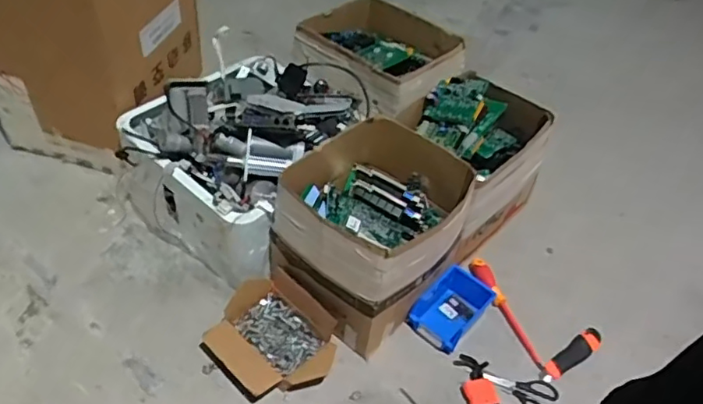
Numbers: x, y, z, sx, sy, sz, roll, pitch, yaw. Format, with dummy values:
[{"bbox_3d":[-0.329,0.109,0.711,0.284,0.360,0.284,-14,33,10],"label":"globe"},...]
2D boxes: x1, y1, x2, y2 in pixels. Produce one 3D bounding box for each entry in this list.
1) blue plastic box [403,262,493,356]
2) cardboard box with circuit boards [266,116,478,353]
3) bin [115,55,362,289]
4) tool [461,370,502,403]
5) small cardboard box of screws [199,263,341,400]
[{"bbox_3d":[0.184,0.198,1.097,0.104,0.063,0.146,35,51,26],"label":"blue plastic box"},{"bbox_3d":[0.041,0.042,1.048,0.264,0.248,0.297,33,50,25],"label":"cardboard box with circuit boards"},{"bbox_3d":[-0.214,-0.107,1.165,0.365,0.284,0.363,31,49,23],"label":"bin"},{"bbox_3d":[0.231,0.353,0.986,0.054,0.028,0.146,-8,46,-15],"label":"tool"},{"bbox_3d":[-0.134,0.230,0.996,0.212,0.080,0.179,34,50,26],"label":"small cardboard box of screws"}]

